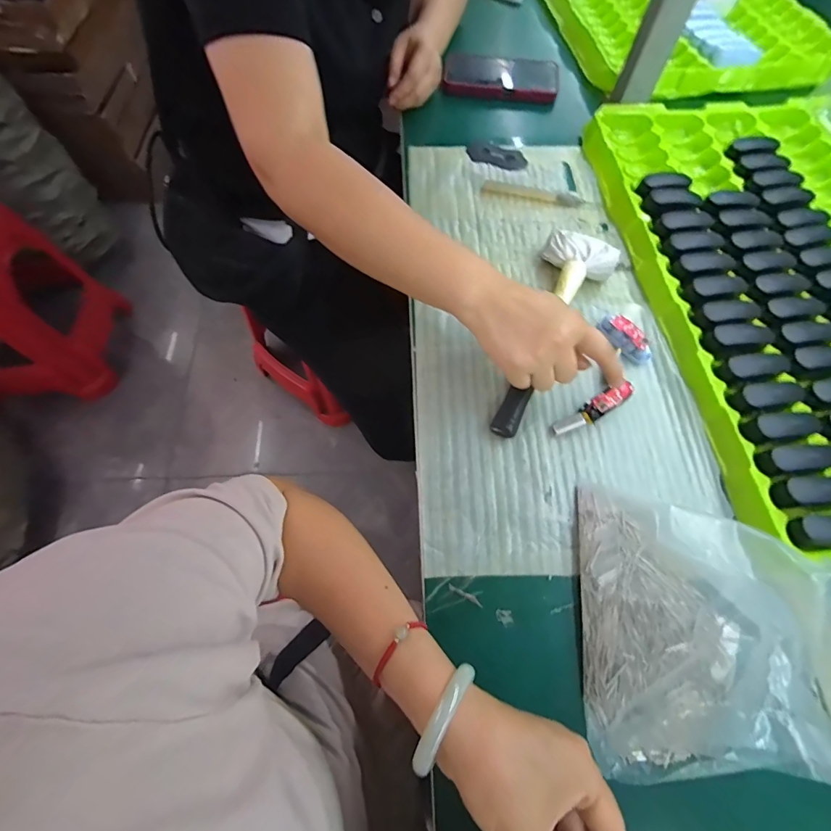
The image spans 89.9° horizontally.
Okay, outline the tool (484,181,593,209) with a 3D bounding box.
[{"bbox_3d":[0.153,-0.279,0.524,0.131,0.006,0.019,13,68,7],"label":"tool"}]

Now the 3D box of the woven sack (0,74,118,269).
[{"bbox_3d":[-1.186,-0.741,1.217,0.275,0.471,0.368,-39,72,-17],"label":"woven sack"}]

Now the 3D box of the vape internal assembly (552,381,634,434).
[{"bbox_3d":[0.172,-0.005,0.400,0.088,0.021,0.018,-31,70,-11],"label":"vape internal assembly"}]

